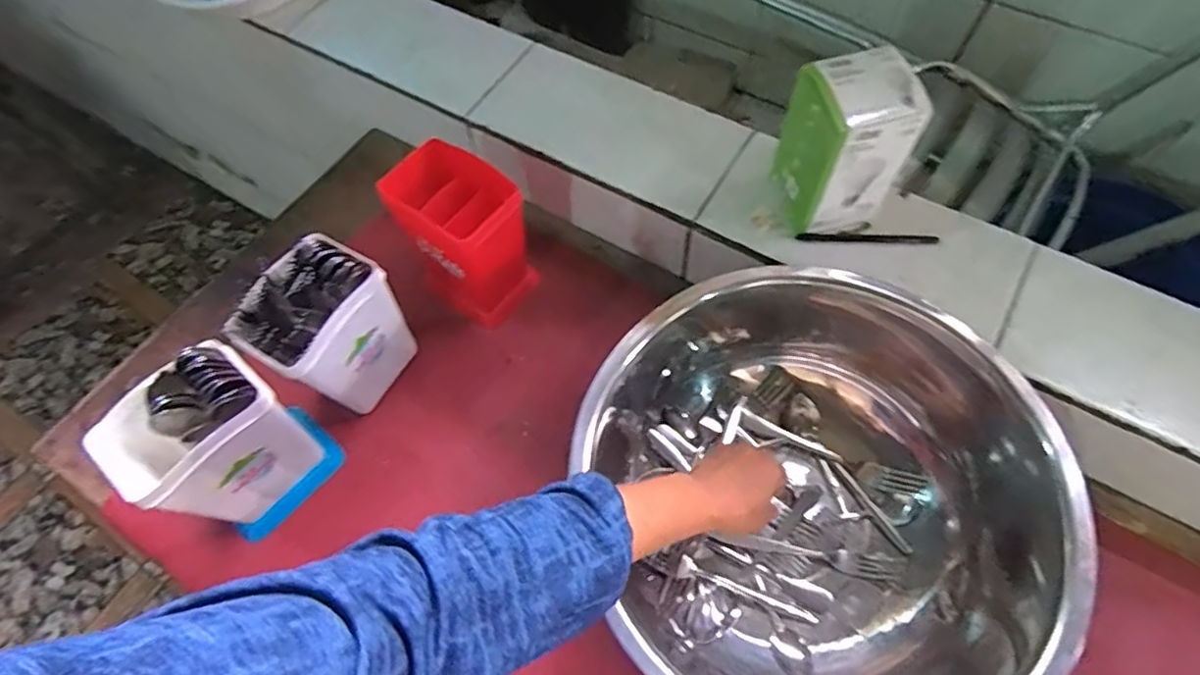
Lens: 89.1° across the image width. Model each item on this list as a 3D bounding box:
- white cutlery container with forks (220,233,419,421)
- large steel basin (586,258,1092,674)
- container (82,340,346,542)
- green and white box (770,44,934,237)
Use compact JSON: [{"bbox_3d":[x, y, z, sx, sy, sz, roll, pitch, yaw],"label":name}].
[{"bbox_3d":[-0.258,-0.002,0.601,0.078,0.176,0.120,26,69,15],"label":"white cutlery container with forks"},{"bbox_3d":[0.184,0.134,0.535,0.333,0.150,0.363,-1,65,3],"label":"large steel basin"},{"bbox_3d":[-0.332,0.094,0.552,0.086,0.180,0.116,34,71,18],"label":"container"},{"bbox_3d":[0.222,-0.175,0.562,0.090,0.145,0.077,-13,64,-3],"label":"green and white box"}]

